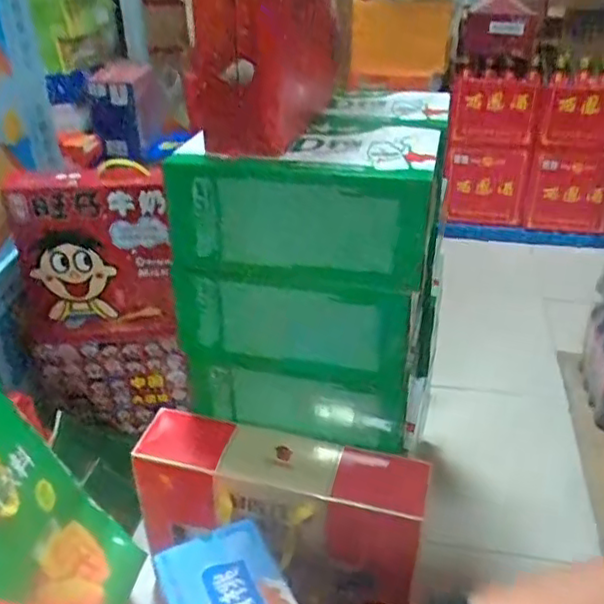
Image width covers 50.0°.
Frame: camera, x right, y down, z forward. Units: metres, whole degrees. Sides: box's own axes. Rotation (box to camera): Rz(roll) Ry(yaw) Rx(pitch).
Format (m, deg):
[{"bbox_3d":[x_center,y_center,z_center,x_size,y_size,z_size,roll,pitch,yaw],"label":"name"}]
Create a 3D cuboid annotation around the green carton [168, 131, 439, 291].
[{"bbox_3d":[0.003,-0.135,0.872,0.327,0.173,0.167,3,32,12],"label":"green carton"}]

